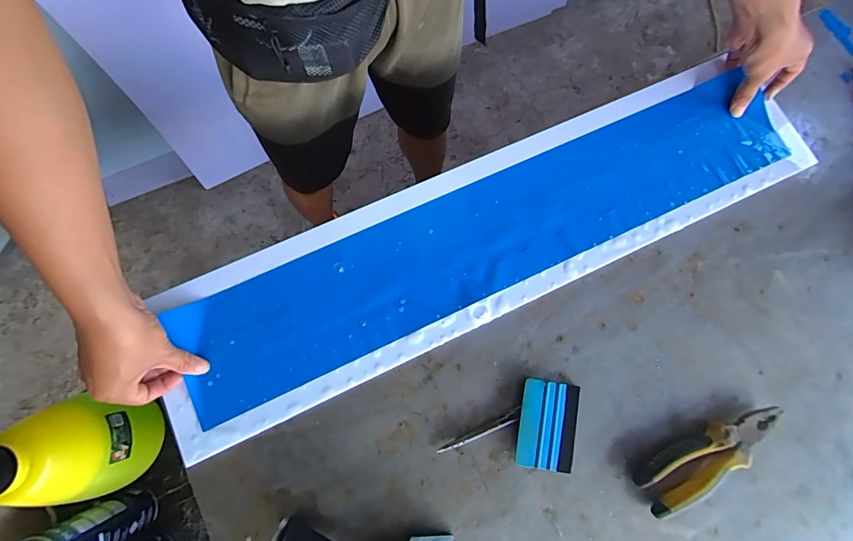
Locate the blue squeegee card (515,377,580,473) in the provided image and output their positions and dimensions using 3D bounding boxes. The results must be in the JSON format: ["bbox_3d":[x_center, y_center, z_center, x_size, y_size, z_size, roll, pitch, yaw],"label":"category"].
[{"bbox_3d":[0.144,0.181,0.441,0.070,0.014,0.097,10,77,1],"label":"blue squeegee card"}]

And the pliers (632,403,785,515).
[{"bbox_3d":[0.330,0.210,0.433,0.186,0.033,0.048,-28,79,-8],"label":"pliers"}]

